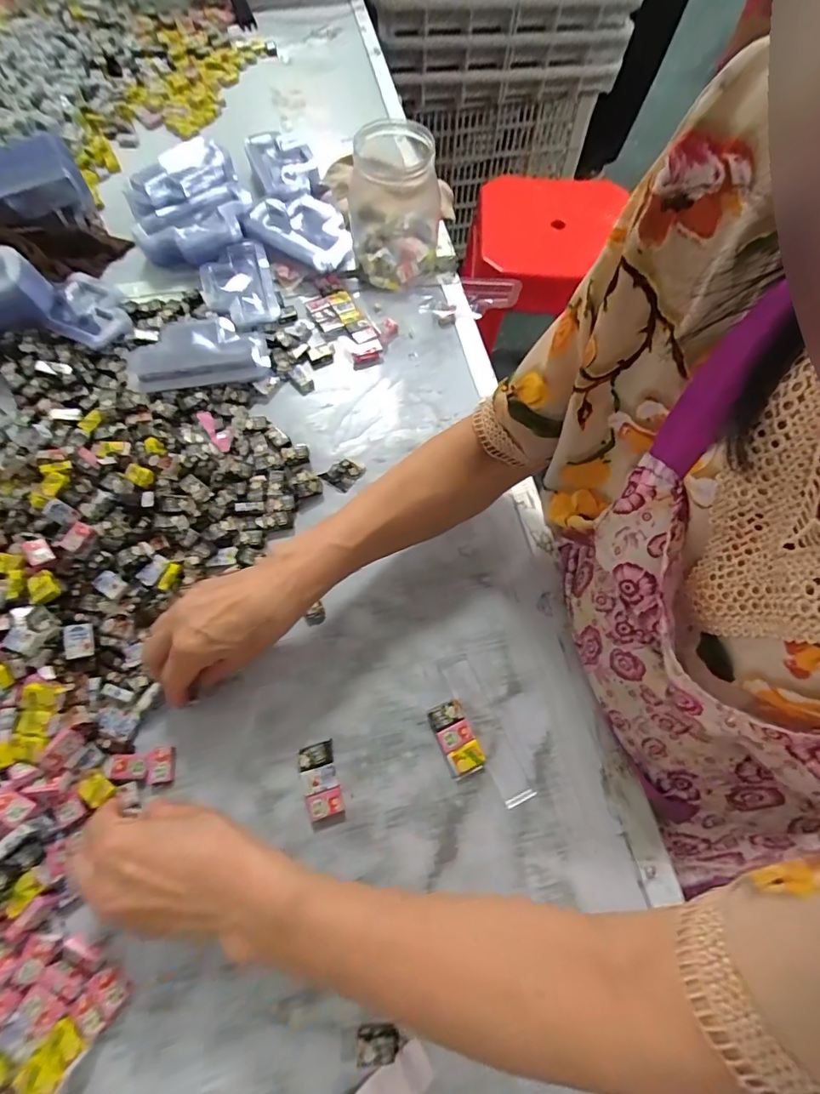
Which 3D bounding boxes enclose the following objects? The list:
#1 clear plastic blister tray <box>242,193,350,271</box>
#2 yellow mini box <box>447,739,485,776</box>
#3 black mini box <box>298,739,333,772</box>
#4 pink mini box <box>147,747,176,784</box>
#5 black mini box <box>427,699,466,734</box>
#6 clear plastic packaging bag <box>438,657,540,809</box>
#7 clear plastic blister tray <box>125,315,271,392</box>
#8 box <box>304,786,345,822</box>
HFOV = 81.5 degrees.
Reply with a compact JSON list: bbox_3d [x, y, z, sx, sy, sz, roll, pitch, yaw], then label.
[{"bbox_3d":[-0.124,-0.379,0.573,0.137,0.034,0.076,33,70,13],"label":"clear plastic blister tray"},{"bbox_3d":[0.044,0.165,0.373,0.026,0.009,0.018,-24,69,-12],"label":"yellow mini box"},{"bbox_3d":[-0.074,0.165,0.376,0.028,0.006,0.017,-15,68,-8],"label":"black mini box"},{"bbox_3d":[-0.193,0.169,0.368,0.018,0.005,0.025,-5,67,-4],"label":"pink mini box"},{"bbox_3d":[0.029,0.136,0.385,0.027,0.008,0.017,-22,69,-11],"label":"black mini box"},{"bbox_3d":[0.061,0.144,0.385,0.026,0.005,0.118,-23,69,-11],"label":"clear plastic packaging bag"},{"bbox_3d":[-0.227,-0.205,0.499,0.146,0.035,0.079,-11,67,-7],"label":"clear plastic blister tray"},{"bbox_3d":[-0.064,0.193,0.359,0.026,0.009,0.018,-15,68,-9],"label":"box"}]

